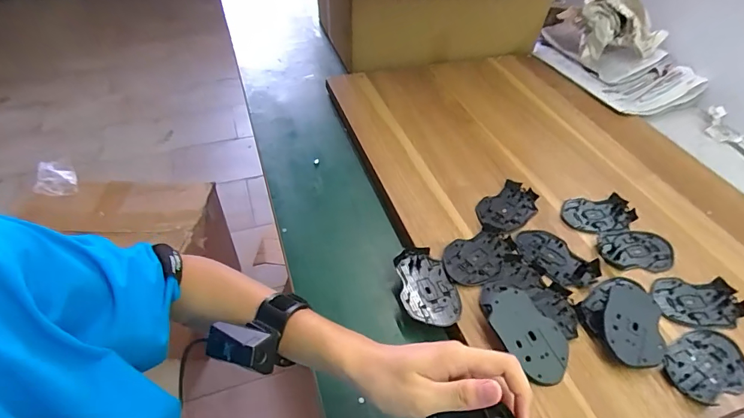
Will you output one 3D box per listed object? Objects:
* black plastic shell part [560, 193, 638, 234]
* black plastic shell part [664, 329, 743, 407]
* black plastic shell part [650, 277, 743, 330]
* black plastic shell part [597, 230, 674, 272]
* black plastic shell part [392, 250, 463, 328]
[{"bbox_3d":[0.359,0.009,0.661,0.115,0.012,0.067,-4,46,-7],"label":"black plastic shell part"},{"bbox_3d":[0.399,0.186,0.494,0.112,0.007,0.072,-14,48,-16],"label":"black plastic shell part"},{"bbox_3d":[0.432,0.122,0.552,0.115,0.011,0.072,3,45,0],"label":"black plastic shell part"},{"bbox_3d":[0.389,0.061,0.615,0.106,0.008,0.074,3,45,0],"label":"black plastic shell part"},{"bbox_3d":[0.072,0.103,0.553,0.072,0.016,0.115,-8,46,-10],"label":"black plastic shell part"}]

